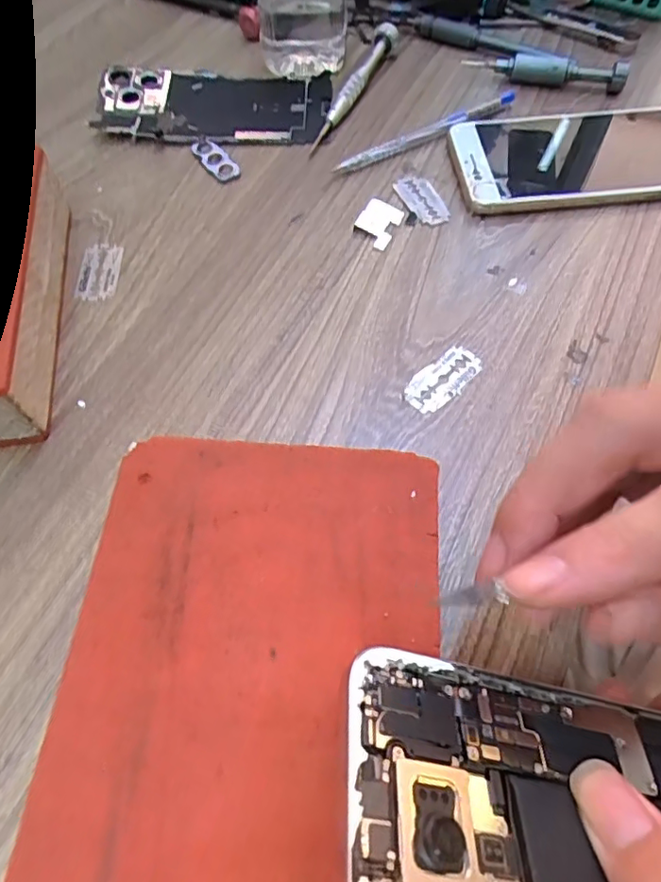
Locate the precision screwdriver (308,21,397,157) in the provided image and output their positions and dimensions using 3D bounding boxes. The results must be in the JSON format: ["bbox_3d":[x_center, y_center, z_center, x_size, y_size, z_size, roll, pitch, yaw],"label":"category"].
[{"bbox_3d":[0.018,-0.242,0.376,0.017,0.016,0.138,18,63,11],"label":"precision screwdriver"}]

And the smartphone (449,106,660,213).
[{"bbox_3d":[0.153,-0.172,0.337,0.150,0.013,0.081,-4,61,-1],"label":"smartphone"}]

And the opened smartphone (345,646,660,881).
[{"bbox_3d":[0.078,0.104,0.147,0.158,0.005,0.075,17,40,-14],"label":"opened smartphone"}]

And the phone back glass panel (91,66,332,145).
[{"bbox_3d":[-0.079,-0.228,0.376,0.153,0.008,0.078,0,61,1],"label":"phone back glass panel"}]

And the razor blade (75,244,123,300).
[{"bbox_3d":[-0.127,-0.094,0.305,0.022,0.004,0.040,-4,61,-1],"label":"razor blade"}]

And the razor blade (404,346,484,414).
[{"bbox_3d":[0.054,-0.031,0.265,0.040,0.004,0.020,-39,67,-19],"label":"razor blade"}]

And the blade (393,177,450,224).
[{"bbox_3d":[0.054,-0.143,0.326,0.020,0.004,0.041,-22,63,-11],"label":"blade"}]

